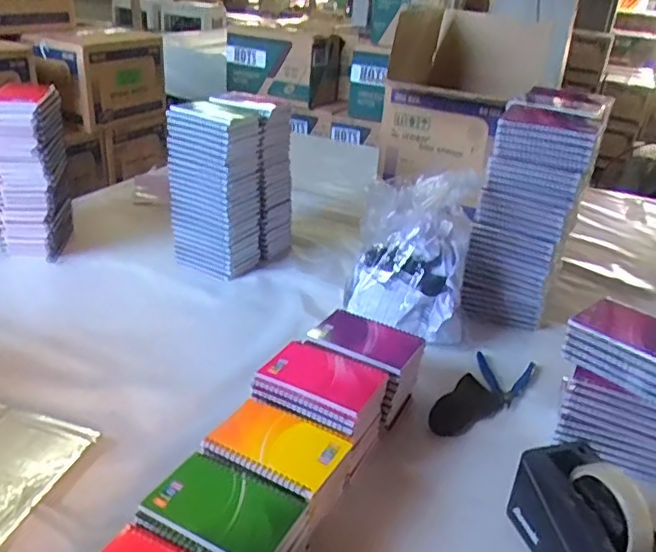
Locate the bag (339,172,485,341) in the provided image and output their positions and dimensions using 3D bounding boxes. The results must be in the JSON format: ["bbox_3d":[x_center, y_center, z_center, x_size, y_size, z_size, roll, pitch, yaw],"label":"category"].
[{"bbox_3d":[0.135,-0.041,0.914,0.182,0.219,0.140,10,28,9],"label":"bag"}]

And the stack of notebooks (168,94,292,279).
[{"bbox_3d":[-0.171,-0.163,1.079,0.149,0.291,0.194,21,32,27],"label":"stack of notebooks"}]

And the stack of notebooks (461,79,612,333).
[{"bbox_3d":[0.327,-0.105,0.961,0.137,0.332,0.199,18,30,22],"label":"stack of notebooks"}]

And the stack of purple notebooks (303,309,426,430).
[{"bbox_3d":[0.043,0.116,0.761,0.136,0.088,0.098,18,31,23],"label":"stack of purple notebooks"}]

